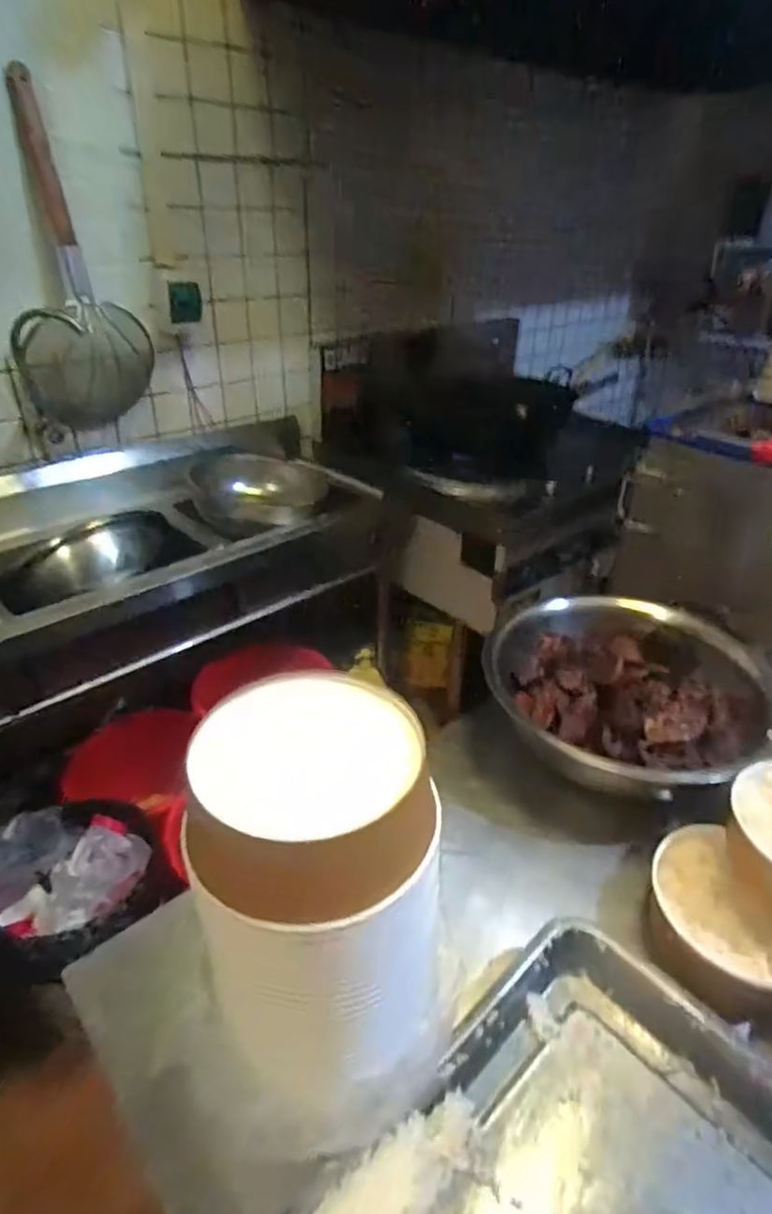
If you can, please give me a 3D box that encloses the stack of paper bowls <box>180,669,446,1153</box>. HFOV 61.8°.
[{"bbox_3d":[-0.036,0.208,0.434,0.153,0.288,0.148,-8,34,-14],"label":"stack of paper bowls"}]

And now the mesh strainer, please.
[{"bbox_3d":[-0.641,-0.676,1.300,0.260,0.609,0.183,-11,35,-18],"label":"mesh strainer"}]

